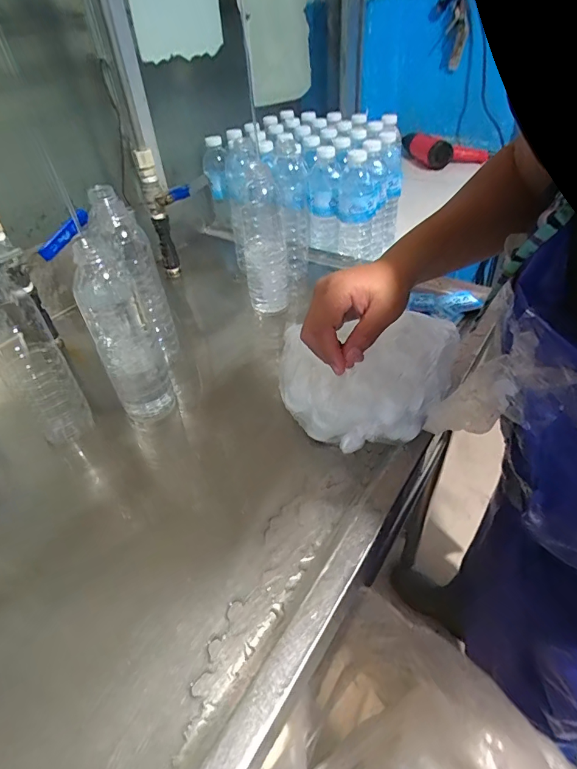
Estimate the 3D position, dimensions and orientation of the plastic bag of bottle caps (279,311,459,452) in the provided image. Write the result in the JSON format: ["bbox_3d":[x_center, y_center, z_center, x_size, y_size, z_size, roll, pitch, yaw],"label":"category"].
[{"bbox_3d":[0.084,-0.005,0.461,0.190,0.092,0.159,2,42,8],"label":"plastic bag of bottle caps"}]

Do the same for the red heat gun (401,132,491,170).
[{"bbox_3d":[0.459,-0.721,1.288,0.199,0.078,0.180,-26,46,-22],"label":"red heat gun"}]

